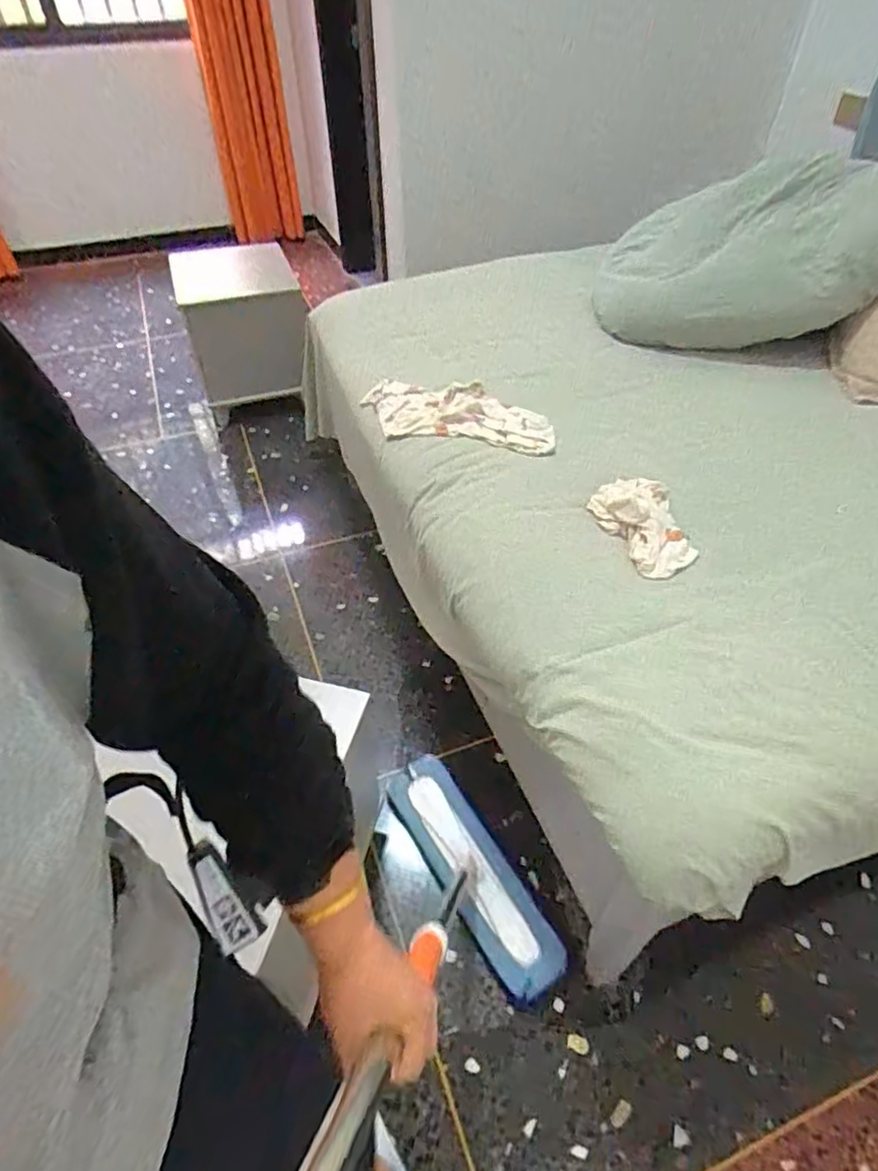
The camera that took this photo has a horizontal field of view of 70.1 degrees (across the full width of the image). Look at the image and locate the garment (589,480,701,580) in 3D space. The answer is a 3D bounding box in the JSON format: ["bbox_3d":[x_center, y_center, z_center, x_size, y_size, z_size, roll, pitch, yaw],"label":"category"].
[{"bbox_3d":[0.354,-0.102,1.034,0.147,0.049,0.195,-18,50,-16],"label":"garment"}]

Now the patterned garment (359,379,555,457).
[{"bbox_3d":[0.030,-0.356,1.292,0.426,0.045,0.178,11,48,10],"label":"patterned garment"}]

